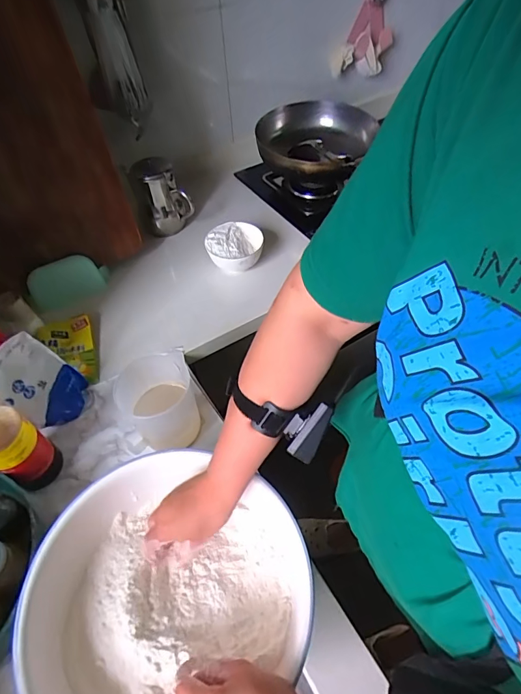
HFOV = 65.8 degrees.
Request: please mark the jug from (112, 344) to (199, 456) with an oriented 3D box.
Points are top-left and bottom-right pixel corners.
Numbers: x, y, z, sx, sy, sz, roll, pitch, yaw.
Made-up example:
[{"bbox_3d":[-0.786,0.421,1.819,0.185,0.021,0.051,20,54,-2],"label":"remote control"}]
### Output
[{"bbox_3d":[-0.162,0.095,0.645,0.124,0.139,0.101,-22,54,-14],"label":"jug"}]

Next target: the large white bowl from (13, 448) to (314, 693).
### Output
[{"bbox_3d":[-0.108,0.310,0.482,0.313,0.091,0.288,-1,52,2],"label":"large white bowl"}]

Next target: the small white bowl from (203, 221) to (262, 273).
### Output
[{"bbox_3d":[-0.058,-0.225,0.942,0.128,0.077,0.131,-1,52,2],"label":"small white bowl"}]

